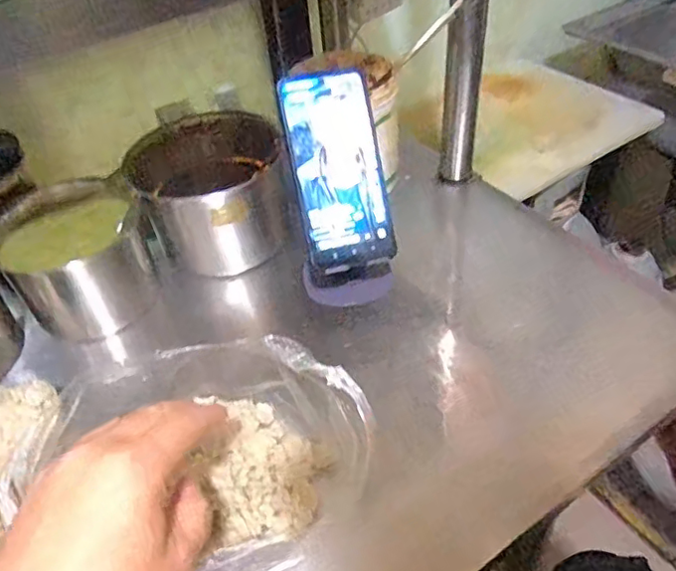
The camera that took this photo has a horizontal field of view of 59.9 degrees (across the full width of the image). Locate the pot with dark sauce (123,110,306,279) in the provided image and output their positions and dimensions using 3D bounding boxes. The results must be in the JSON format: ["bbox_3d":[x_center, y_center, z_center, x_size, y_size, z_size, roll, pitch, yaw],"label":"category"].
[{"bbox_3d":[-0.128,-0.094,0.616,0.146,0.112,0.131,-17,45,-10],"label":"pot with dark sauce"}]

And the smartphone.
[{"bbox_3d":[0.000,-0.099,0.507,0.077,0.165,0.008,-12,5,-6],"label":"smartphone"}]

